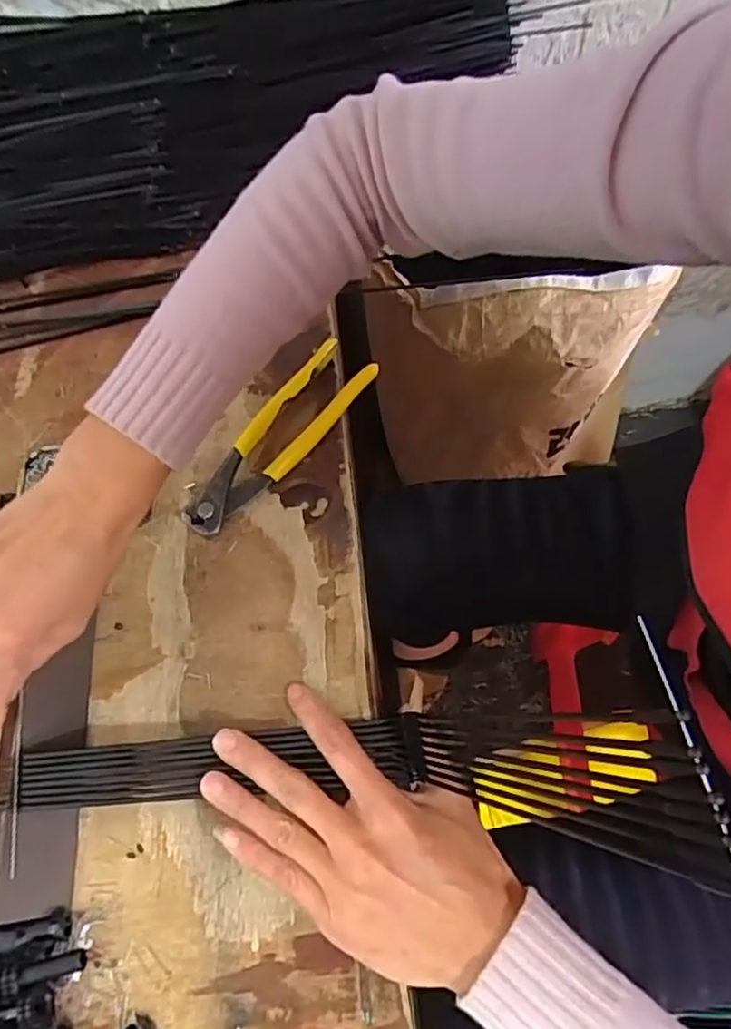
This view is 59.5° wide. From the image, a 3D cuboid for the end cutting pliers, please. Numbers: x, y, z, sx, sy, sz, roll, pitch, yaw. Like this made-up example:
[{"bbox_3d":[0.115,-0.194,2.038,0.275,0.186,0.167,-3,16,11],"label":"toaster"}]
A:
[{"bbox_3d":[-0.062,-0.055,0.440,0.045,0.019,0.165,38,76,20],"label":"end cutting pliers"}]

